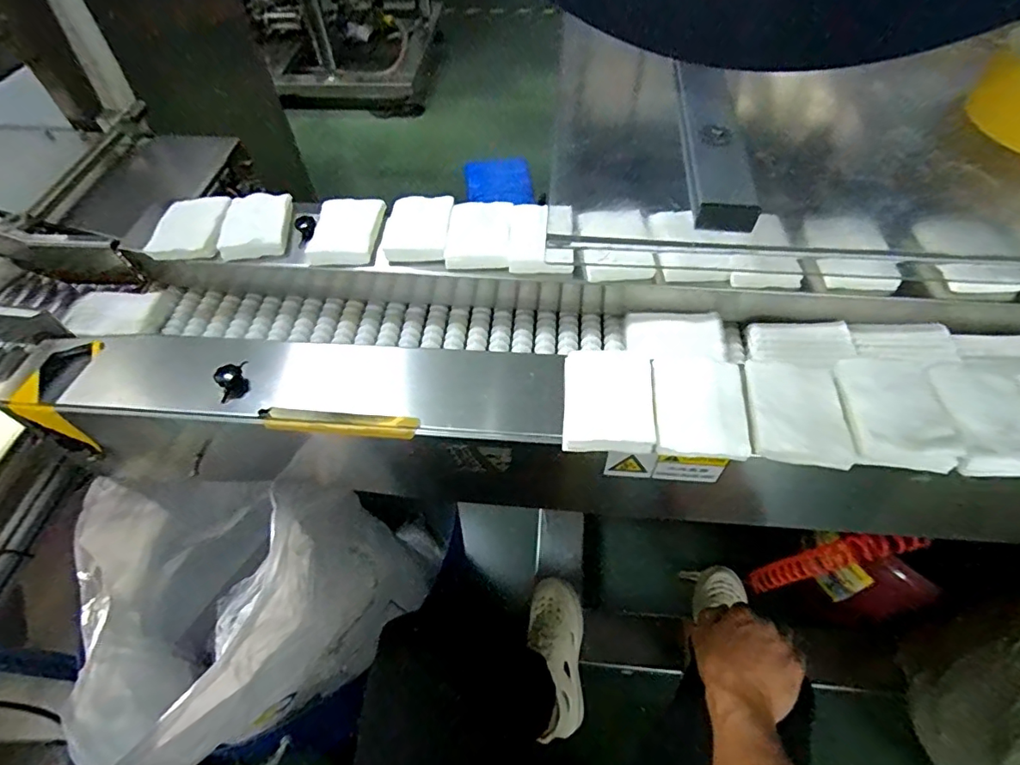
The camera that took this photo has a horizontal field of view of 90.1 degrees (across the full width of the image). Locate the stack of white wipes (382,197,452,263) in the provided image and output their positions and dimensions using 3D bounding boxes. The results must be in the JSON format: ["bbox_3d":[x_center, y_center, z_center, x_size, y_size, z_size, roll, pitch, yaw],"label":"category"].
[{"bbox_3d":[-0.109,-0.182,0.601,0.073,0.018,0.094,1,55,3],"label":"stack of white wipes"}]

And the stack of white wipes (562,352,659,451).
[{"bbox_3d":[0.087,0.012,0.448,0.076,0.014,0.103,3,55,4],"label":"stack of white wipes"}]

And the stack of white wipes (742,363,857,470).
[{"bbox_3d":[0.244,0.022,0.438,0.073,0.013,0.104,5,55,6],"label":"stack of white wipes"}]

